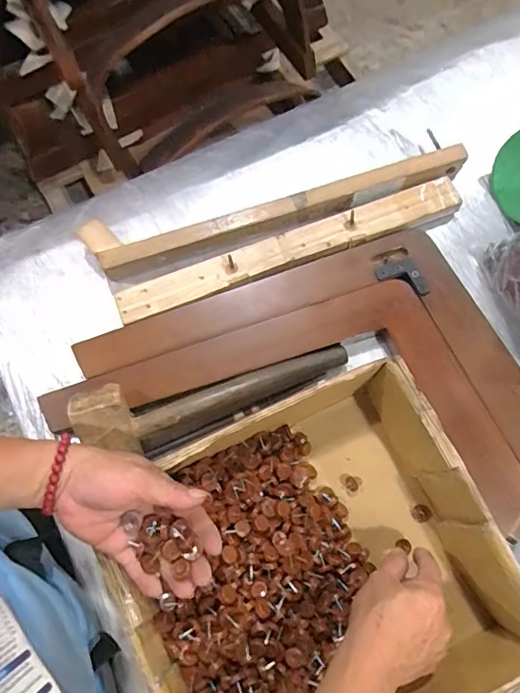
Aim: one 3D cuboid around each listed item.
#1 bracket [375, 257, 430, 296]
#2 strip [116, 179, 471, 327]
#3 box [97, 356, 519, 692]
[{"bbox_3d":[0.170,-0.079,0.572,0.053,0.004,0.050,-19,75,-12],"label":"bracket"},{"bbox_3d":[0.041,-0.118,0.601,0.436,0.028,0.048,-20,75,-6],"label":"strip"},{"bbox_3d":[0.048,0.207,0.458,0.315,0.116,0.285,-24,75,-7],"label":"box"}]

